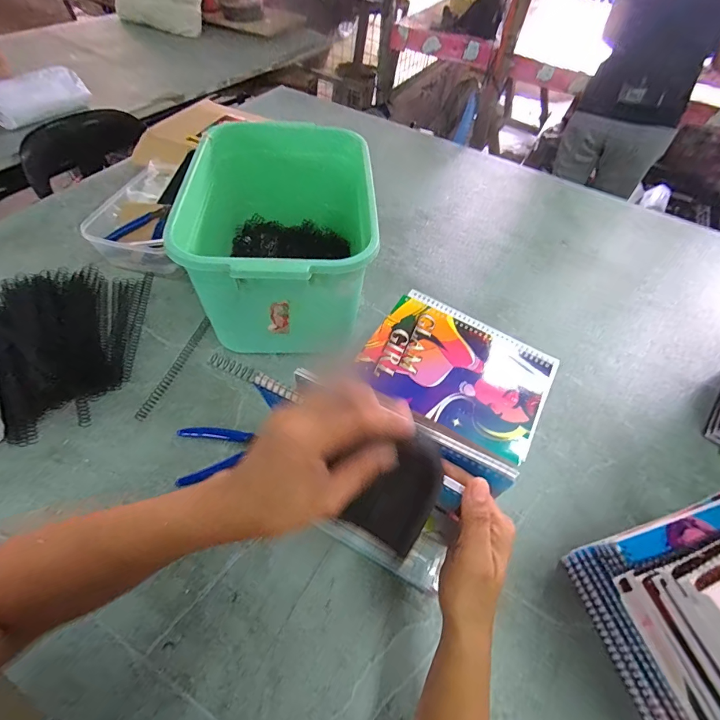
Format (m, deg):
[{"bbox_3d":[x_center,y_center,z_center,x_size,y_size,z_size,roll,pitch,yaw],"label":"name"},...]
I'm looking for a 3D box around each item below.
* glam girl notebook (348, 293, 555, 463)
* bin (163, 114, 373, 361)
[{"bbox_3d":[0.110,0.006,0.424,0.197,0.009,0.157,27,56,14],"label":"glam girl notebook"},{"bbox_3d":[-0.117,-0.176,0.562,0.241,0.195,0.339,-4,55,-8],"label":"bin"}]

